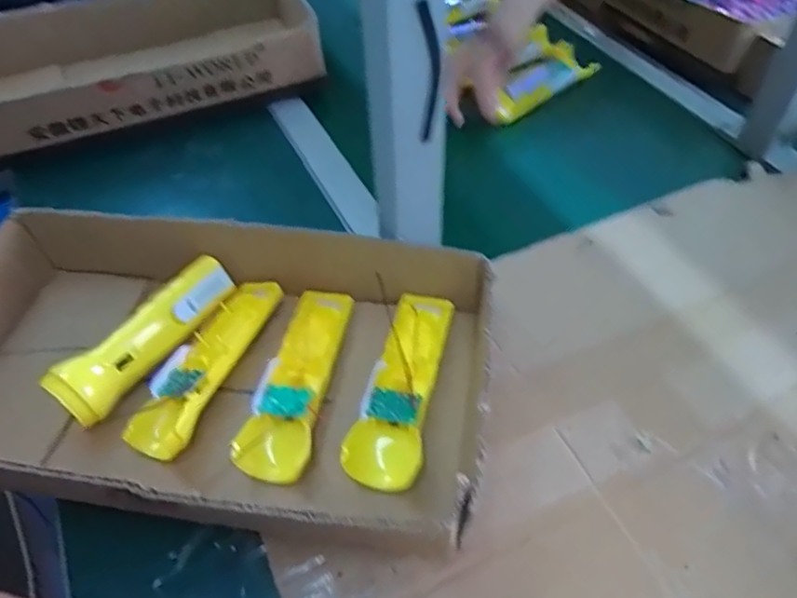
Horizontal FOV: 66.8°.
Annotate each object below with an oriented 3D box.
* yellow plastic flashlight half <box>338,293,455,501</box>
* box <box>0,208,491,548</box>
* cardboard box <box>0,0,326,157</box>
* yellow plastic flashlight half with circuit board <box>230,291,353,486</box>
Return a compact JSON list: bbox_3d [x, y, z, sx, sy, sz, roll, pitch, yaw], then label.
[{"bbox_3d":[0.005,0.065,0.454,0.052,0.040,0.164,10,52,9],"label":"yellow plastic flashlight half"},{"bbox_3d":[-0.144,0.054,0.454,0.426,0.086,0.229,4,51,4],"label":"box"},{"bbox_3d":[-0.325,-0.294,0.738,0.436,0.086,0.262,-16,53,-11],"label":"cardboard box"},{"bbox_3d":[-0.076,0.061,0.470,0.058,0.042,0.167,11,52,10],"label":"yellow plastic flashlight half with circuit board"}]

